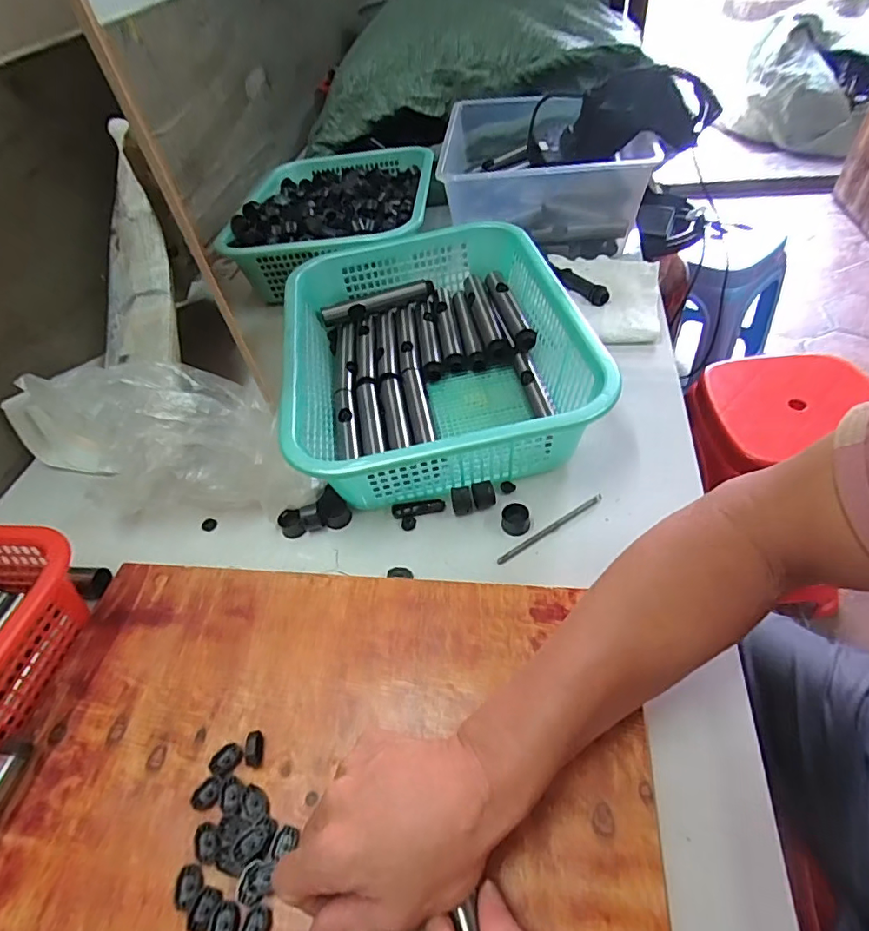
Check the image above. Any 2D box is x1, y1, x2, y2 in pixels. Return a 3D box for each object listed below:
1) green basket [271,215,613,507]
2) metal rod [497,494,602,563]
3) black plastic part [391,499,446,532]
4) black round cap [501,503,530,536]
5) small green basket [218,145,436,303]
[{"bbox_3d":[-0.006,-0.132,0.568,0.298,0.103,0.379,-11,49,-1],"label":"green basket"},{"bbox_3d":[0.106,0.056,0.469,0.117,0.006,0.008,-29,51,-16],"label":"metal rod"},{"bbox_3d":[-0.015,0.045,0.499,0.050,0.010,0.027,-15,49,-4],"label":"black plastic part"},{"bbox_3d":[0.074,0.048,0.474,0.025,0.012,0.026,-4,49,5],"label":"black round cap"},{"bbox_3d":[-0.158,-0.419,0.841,0.313,0.098,0.386,-2,49,7],"label":"small green basket"}]

